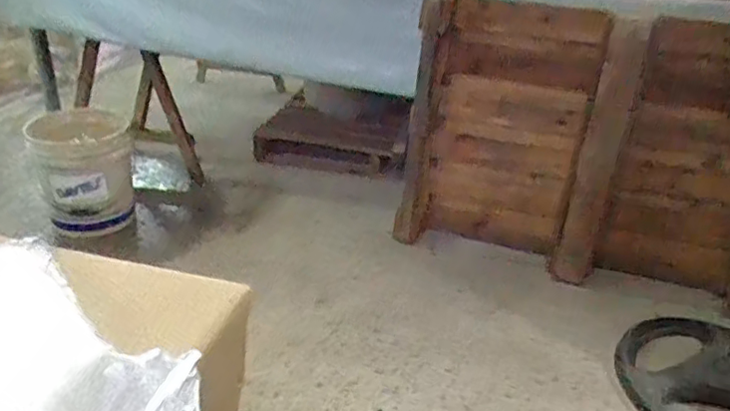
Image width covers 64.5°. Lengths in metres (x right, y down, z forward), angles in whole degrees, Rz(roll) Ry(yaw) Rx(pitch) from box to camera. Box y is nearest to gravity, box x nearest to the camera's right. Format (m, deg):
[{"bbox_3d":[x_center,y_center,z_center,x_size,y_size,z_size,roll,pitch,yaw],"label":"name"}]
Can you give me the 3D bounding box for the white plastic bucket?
[{"bbox_3d":[-0.854,-0.093,1.773,0.277,0.335,0.264,-9,32,-24],"label":"white plastic bucket"}]

